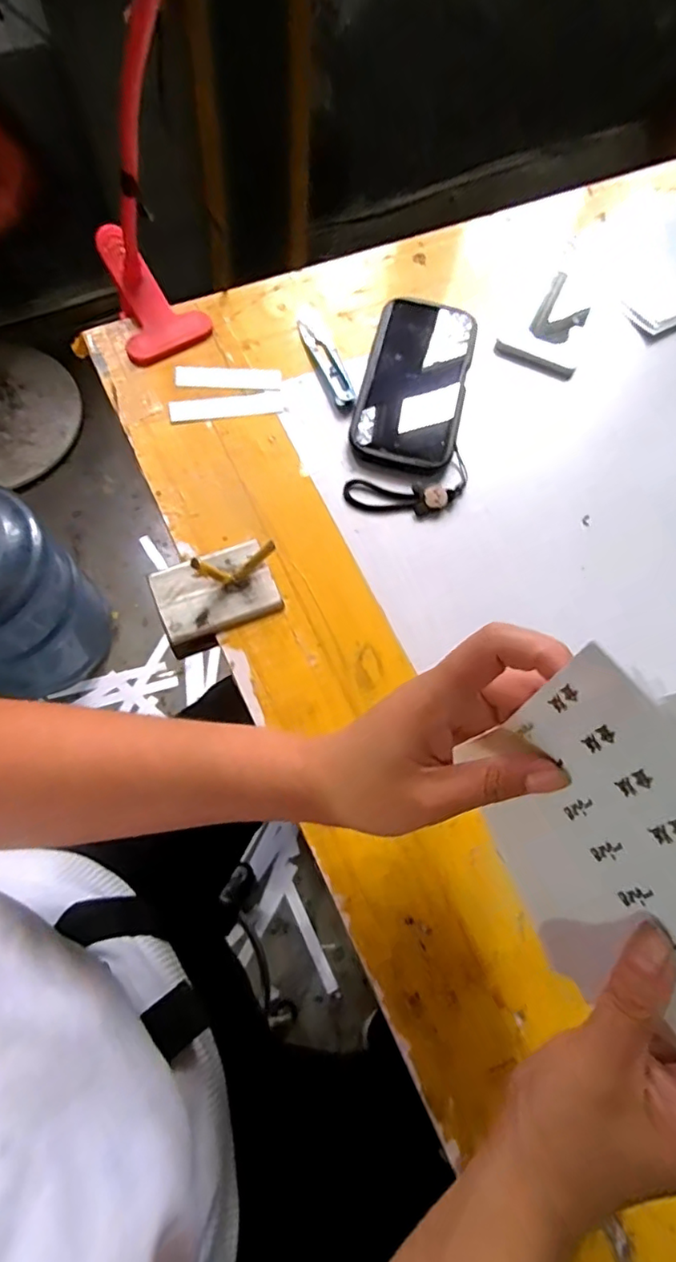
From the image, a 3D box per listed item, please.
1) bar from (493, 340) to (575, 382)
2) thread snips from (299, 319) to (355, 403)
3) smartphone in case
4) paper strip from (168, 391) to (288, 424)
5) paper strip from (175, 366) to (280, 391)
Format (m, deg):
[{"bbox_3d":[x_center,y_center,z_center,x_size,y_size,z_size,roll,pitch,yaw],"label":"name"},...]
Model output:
[{"bbox_3d":[0.168,-0.232,0.494,0.070,0.006,0.012,23,71,6],"label":"bar"},{"bbox_3d":[-0.008,-0.226,0.480,0.021,0.012,0.094,-20,72,-10],"label":"thread snips"},{"bbox_3d":[0.063,-0.202,0.471,0.081,0.016,0.164,13,70,2],"label":"smartphone in case"},{"bbox_3d":[-0.087,-0.178,0.456,0.090,0.004,0.021,-11,71,-7],"label":"paper strip"},{"bbox_3d":[-0.089,-0.205,0.467,0.084,0.004,0.019,-1,70,-3],"label":"paper strip"}]

